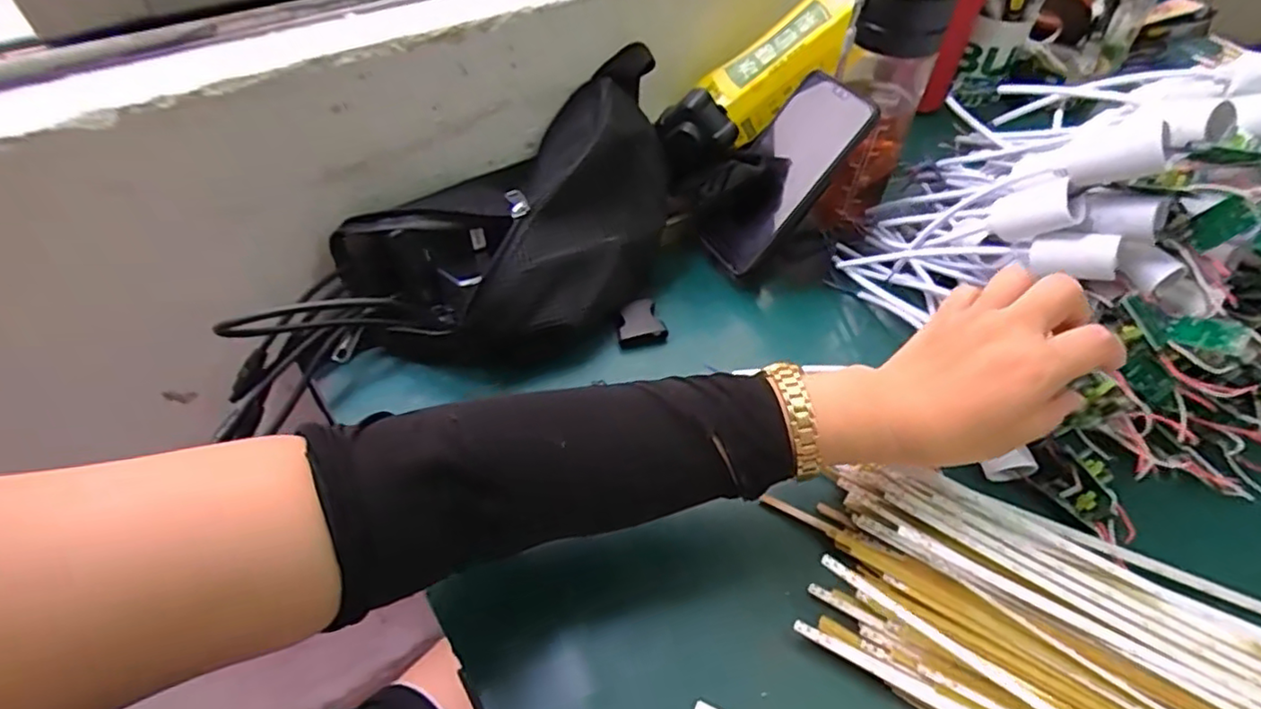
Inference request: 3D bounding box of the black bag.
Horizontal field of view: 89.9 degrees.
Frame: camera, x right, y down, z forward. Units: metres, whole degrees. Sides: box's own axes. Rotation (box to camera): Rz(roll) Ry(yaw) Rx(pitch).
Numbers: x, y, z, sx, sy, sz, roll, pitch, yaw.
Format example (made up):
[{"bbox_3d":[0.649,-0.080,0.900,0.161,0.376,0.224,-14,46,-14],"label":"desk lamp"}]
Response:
[{"bbox_3d":[-0.065,-0.100,0.479,0.145,0.150,0.280,36,61,27],"label":"black bag"}]

